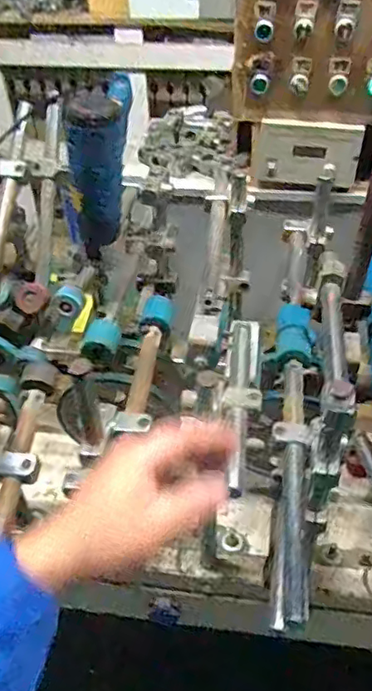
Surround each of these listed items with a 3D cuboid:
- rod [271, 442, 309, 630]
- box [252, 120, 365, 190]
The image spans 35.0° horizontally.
[{"bbox_3d":[0.113,0.190,0.621,0.033,0.021,0.203,5,43,9],"label":"rod"},{"bbox_3d":[0.218,-0.348,1.072,0.188,0.107,0.052,16,46,20],"label":"box"}]

